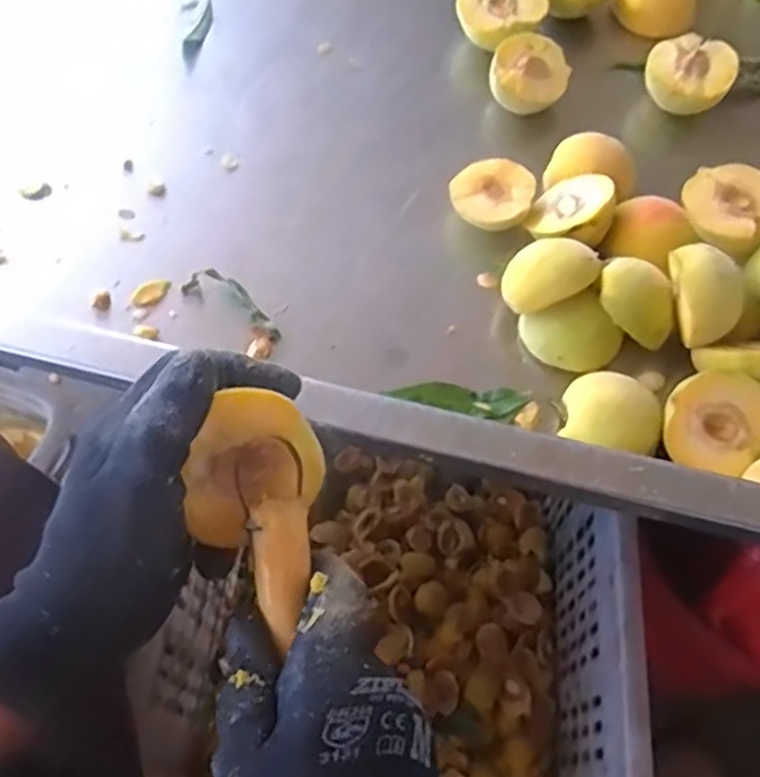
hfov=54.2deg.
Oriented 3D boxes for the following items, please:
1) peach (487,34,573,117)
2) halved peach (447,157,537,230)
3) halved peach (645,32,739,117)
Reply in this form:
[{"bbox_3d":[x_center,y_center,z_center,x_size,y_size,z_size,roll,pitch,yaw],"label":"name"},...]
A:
[{"bbox_3d":[0.111,-0.231,0.559,0.056,0.043,0.051,11,61,5],"label":"peach"},{"bbox_3d":[0.076,-0.128,0.505,0.054,0.028,0.050,22,63,10],"label":"halved peach"},{"bbox_3d":[0.230,-0.231,0.560,0.060,0.043,0.056,1,61,-1],"label":"halved peach"}]

